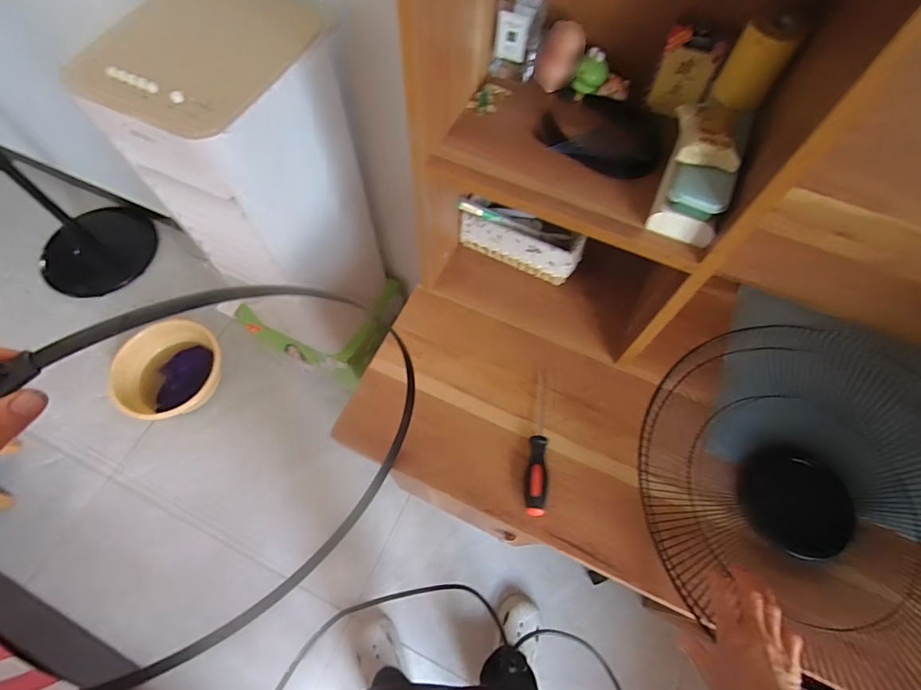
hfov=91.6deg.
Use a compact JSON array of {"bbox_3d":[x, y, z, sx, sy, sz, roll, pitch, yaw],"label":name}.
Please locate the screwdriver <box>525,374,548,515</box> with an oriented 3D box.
[{"bbox_3d":[0.101,0.123,0.595,0.029,0.026,0.195,3,65,0],"label":"screwdriver"}]

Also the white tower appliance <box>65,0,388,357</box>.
[{"bbox_3d":[-0.347,-0.266,0.885,0.309,0.627,0.287,23,67,9],"label":"white tower appliance"}]

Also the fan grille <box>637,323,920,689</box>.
[{"bbox_3d":[0.455,0.188,0.576,0.433,0.111,0.405,0,65,-1],"label":"fan grille"}]

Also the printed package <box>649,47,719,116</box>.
[{"bbox_3d":[0.242,-0.288,0.492,0.054,0.064,0.013,29,68,12],"label":"printed package"}]

